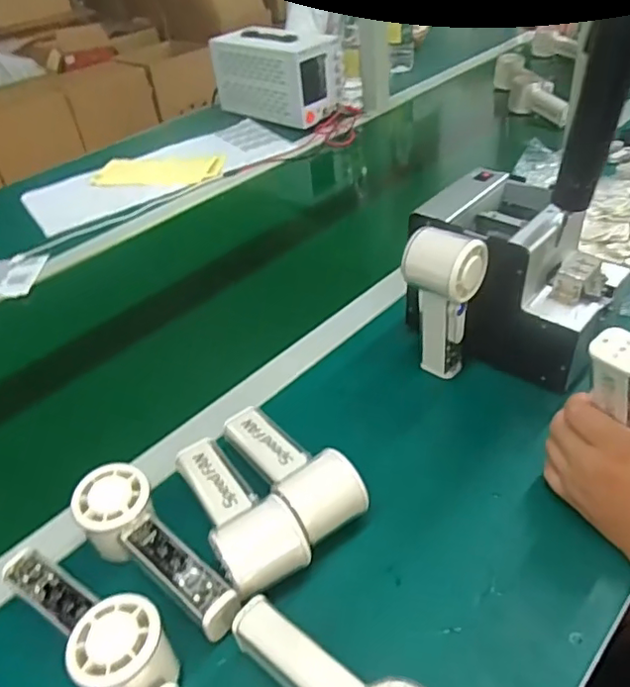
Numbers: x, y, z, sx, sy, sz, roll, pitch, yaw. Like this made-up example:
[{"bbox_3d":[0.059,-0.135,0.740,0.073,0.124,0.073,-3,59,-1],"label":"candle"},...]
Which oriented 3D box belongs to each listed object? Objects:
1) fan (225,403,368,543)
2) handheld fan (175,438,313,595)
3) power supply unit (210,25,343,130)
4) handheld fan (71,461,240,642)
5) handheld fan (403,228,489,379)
[{"bbox_3d":[-0.026,0.102,0.508,0.061,0.052,0.157,-29,44,-27],"label":"fan"},{"bbox_3d":[-0.064,0.129,0.480,0.067,0.048,0.156,-22,41,-19],"label":"handheld fan"},{"bbox_3d":[-0.085,-0.558,1.257,0.266,0.156,0.127,27,49,35],"label":"power supply unit"},{"bbox_3d":[-0.122,0.157,0.447,0.056,0.056,0.154,-33,45,-30],"label":"handheld fan"},{"bbox_3d":[0.120,-0.031,0.572,0.059,0.157,0.055,-32,45,-29],"label":"handheld fan"}]

